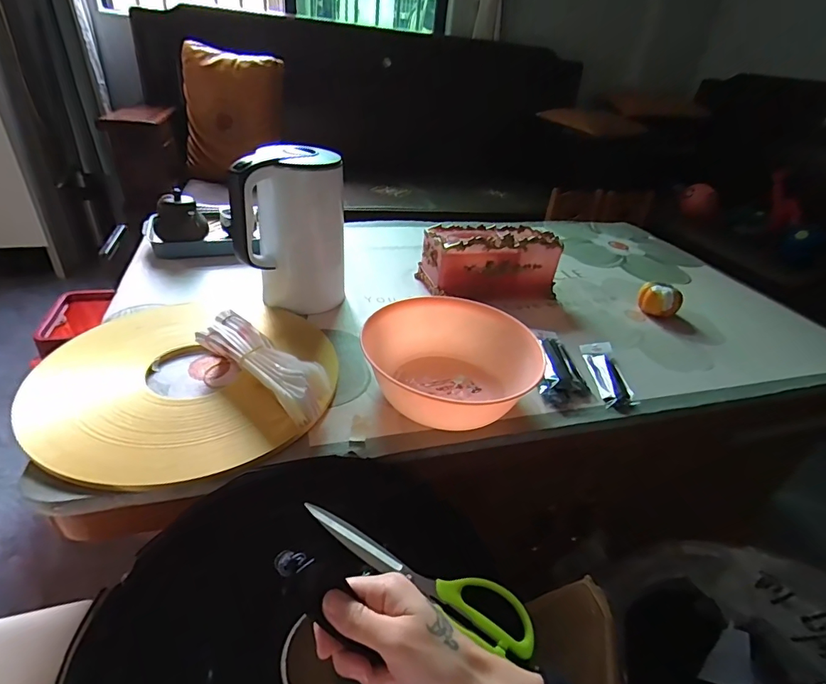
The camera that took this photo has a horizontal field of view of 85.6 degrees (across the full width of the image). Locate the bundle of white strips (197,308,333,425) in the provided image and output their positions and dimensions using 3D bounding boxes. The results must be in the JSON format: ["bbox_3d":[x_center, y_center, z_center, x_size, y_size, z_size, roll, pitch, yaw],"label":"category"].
[{"bbox_3d":[-0.201,0.024,0.581,0.216,0.051,0.067,28,39,29],"label":"bundle of white strips"}]

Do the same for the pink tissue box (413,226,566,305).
[{"bbox_3d":[0.154,-0.170,0.917,0.258,0.124,0.139,-4,35,-16],"label":"pink tissue box"}]

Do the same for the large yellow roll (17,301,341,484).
[{"bbox_3d":[-0.296,0.035,0.606,0.363,0.025,0.370,5,32,-3],"label":"large yellow roll"}]

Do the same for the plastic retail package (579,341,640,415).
[{"bbox_3d":[0.310,0.047,0.713,0.052,0.022,0.164,5,34,-3],"label":"plastic retail package"}]

